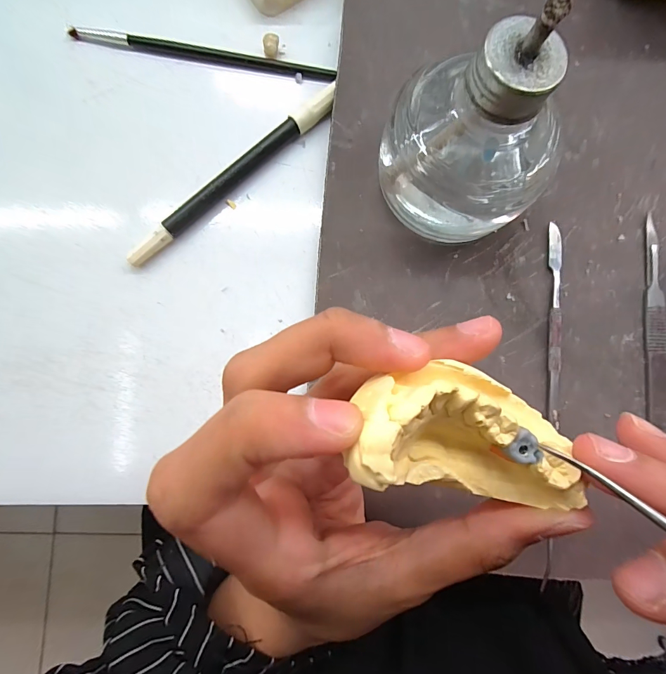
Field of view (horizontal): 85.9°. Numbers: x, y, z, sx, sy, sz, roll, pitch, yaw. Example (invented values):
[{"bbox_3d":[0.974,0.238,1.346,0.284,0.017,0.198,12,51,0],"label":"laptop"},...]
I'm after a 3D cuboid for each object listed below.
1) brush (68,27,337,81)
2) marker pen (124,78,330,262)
[{"bbox_3d":[-0.068,-0.152,0.190,0.139,0.004,0.010,8,86,0],"label":"brush"},{"bbox_3d":[-0.049,-0.081,0.181,0.131,0.011,0.009,-41,87,-4],"label":"marker pen"}]

